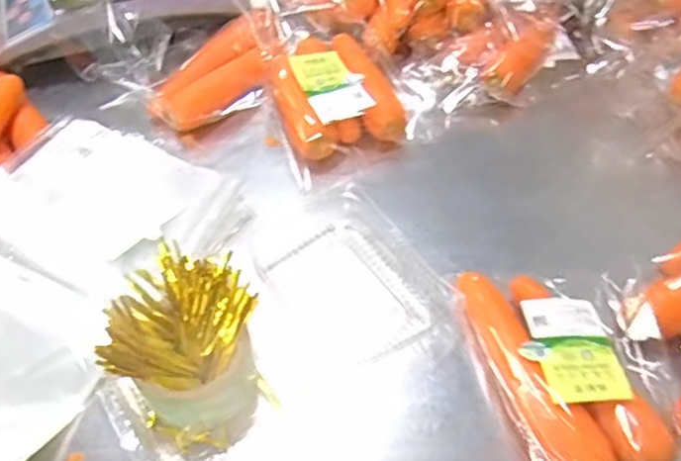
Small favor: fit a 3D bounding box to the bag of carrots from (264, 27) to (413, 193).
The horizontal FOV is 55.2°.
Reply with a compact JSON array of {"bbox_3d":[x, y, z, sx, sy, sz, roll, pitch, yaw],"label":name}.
[{"bbox_3d":[-0.010,-0.159,0.736,0.137,0.051,0.197,-16,55,-11],"label":"bag of carrots"}]

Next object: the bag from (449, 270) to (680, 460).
[{"bbox_3d":[0.179,0.114,0.520,0.122,0.042,0.216,-11,54,-8],"label":"bag"}]

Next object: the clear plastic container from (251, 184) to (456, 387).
[{"bbox_3d":[0.002,0.047,0.628,0.136,0.048,0.199,-29,58,-19],"label":"clear plastic container"}]

